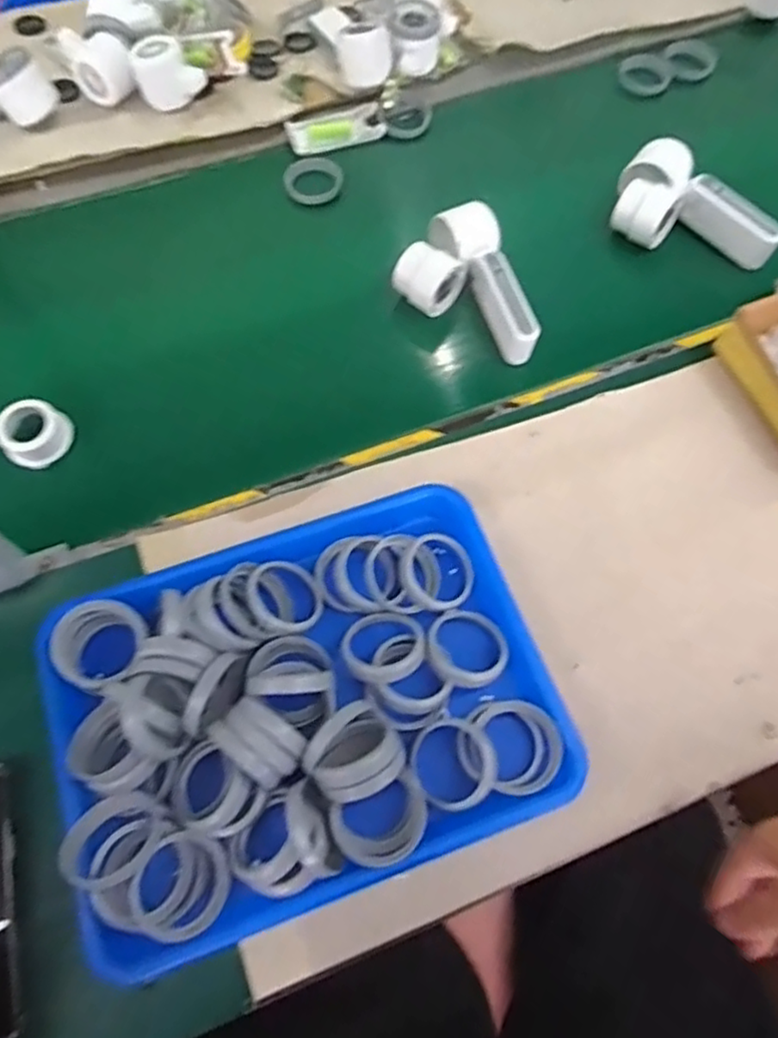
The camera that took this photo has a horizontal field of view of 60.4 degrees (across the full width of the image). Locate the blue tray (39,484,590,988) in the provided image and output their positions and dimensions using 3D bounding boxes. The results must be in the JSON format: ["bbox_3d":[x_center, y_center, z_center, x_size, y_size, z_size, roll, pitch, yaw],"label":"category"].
[{"bbox_3d":[-0.053,0.122,0.454,0.322,0.056,0.242,-17,65,-9],"label":"blue tray"}]

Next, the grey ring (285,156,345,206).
[{"bbox_3d":[-0.079,-0.361,0.707,0.061,0.010,0.073,-5,64,-3],"label":"grey ring"}]

